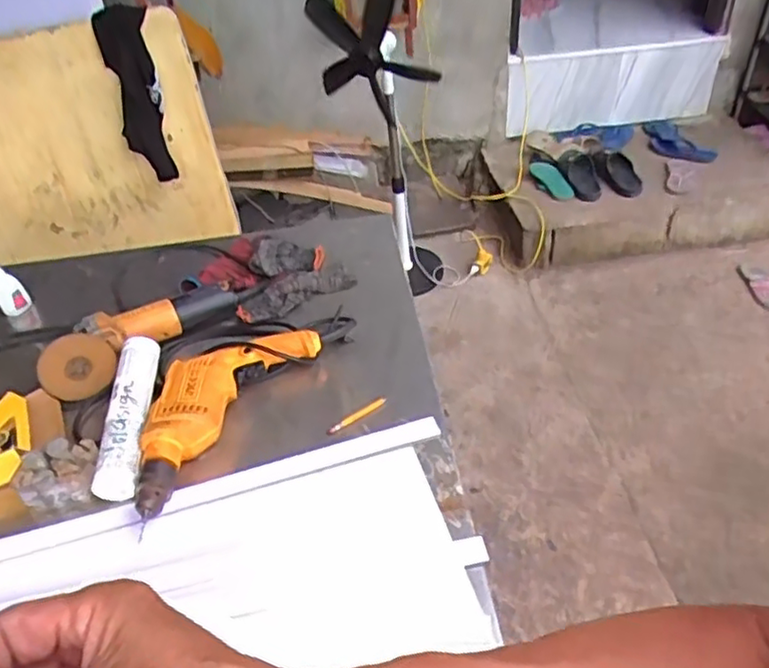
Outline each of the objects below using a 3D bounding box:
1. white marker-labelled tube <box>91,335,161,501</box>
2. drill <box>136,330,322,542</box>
[{"bbox_3d":[-0.315,0.098,0.825,0.054,0.057,0.221,-5,41,-2],"label":"white marker-labelled tube"},{"bbox_3d":[-0.224,0.080,0.834,0.128,0.053,0.317,21,47,25],"label":"drill"}]

